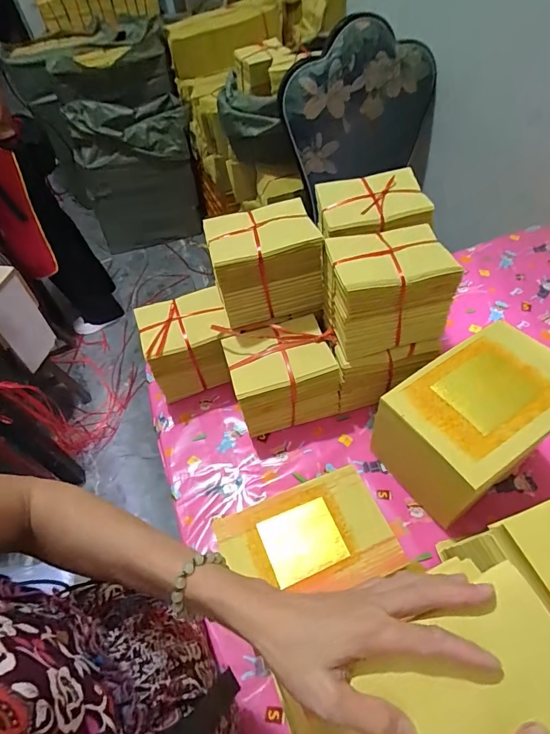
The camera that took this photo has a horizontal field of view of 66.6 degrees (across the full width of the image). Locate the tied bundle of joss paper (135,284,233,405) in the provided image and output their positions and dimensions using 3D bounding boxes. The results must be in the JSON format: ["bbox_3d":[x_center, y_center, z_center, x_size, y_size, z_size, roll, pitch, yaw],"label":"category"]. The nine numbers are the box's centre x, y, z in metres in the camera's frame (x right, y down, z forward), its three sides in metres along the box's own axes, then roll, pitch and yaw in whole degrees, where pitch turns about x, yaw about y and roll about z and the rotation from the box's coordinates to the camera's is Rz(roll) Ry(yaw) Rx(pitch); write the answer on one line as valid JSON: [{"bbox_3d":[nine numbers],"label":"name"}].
[{"bbox_3d":[-0.151,-0.036,0.756,0.148,0.138,0.128,-14,53,-5],"label":"tied bundle of joss paper"}]

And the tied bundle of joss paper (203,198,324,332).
[{"bbox_3d":[-0.018,-0.165,0.690,0.162,0.141,0.121,-16,53,-6],"label":"tied bundle of joss paper"}]

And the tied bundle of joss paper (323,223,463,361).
[{"bbox_3d":[0.165,-0.119,0.636,0.163,0.135,0.125,-14,53,-5],"label":"tied bundle of joss paper"}]

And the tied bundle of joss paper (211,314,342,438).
[{"bbox_3d":[0.014,0.013,0.718,0.175,0.150,0.131,-15,53,-6],"label":"tied bundle of joss paper"}]

